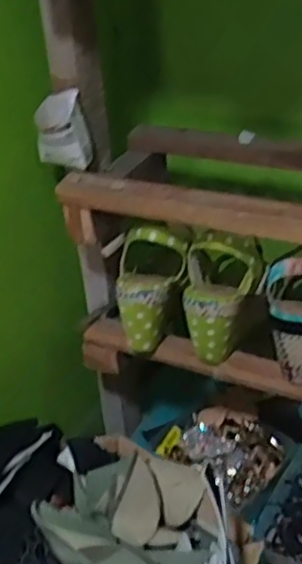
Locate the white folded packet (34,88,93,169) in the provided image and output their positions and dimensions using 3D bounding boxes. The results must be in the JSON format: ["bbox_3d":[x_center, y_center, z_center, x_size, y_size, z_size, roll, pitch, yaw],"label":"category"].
[{"bbox_3d":[-0.097,-0.167,0.778,0.059,0.074,0.047,-7,31,-6],"label":"white folded packet"}]

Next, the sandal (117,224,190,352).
[{"bbox_3d":[-0.013,0.009,0.789,0.080,0.148,0.059,13,11,21],"label":"sandal"}]

